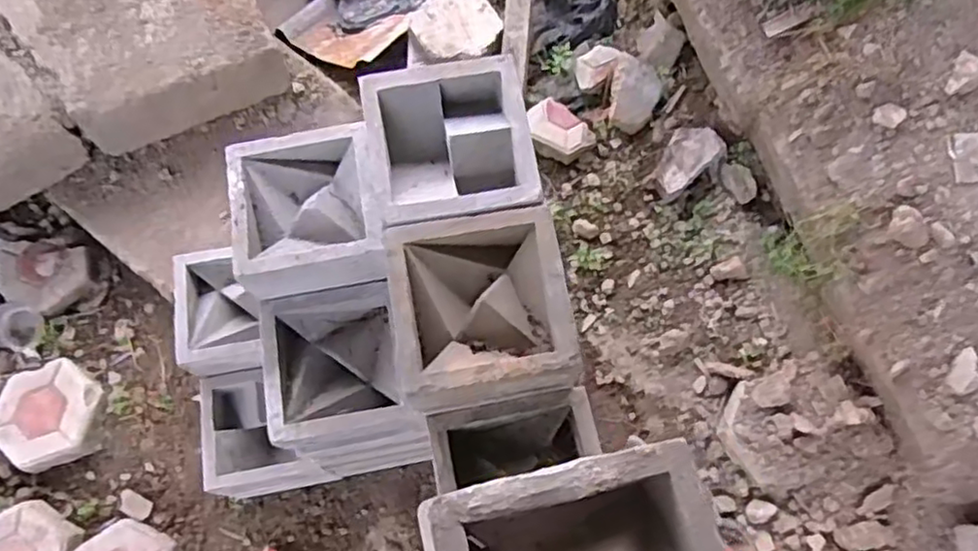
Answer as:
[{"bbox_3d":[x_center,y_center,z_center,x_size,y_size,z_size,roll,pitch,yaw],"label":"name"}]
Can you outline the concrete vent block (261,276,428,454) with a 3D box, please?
[{"bbox_3d":[-0.214,0.131,0.966,0.181,0.089,0.208,-11,68,-3],"label":"concrete vent block"}]

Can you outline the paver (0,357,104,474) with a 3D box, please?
[{"bbox_3d":[-0.878,0.275,1.350,0.213,0.058,0.198,-20,69,-8],"label":"paver"}]

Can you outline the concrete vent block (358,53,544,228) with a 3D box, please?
[{"bbox_3d":[-0.047,-0.160,0.838,0.190,0.082,0.187,-11,68,-3],"label":"concrete vent block"}]

